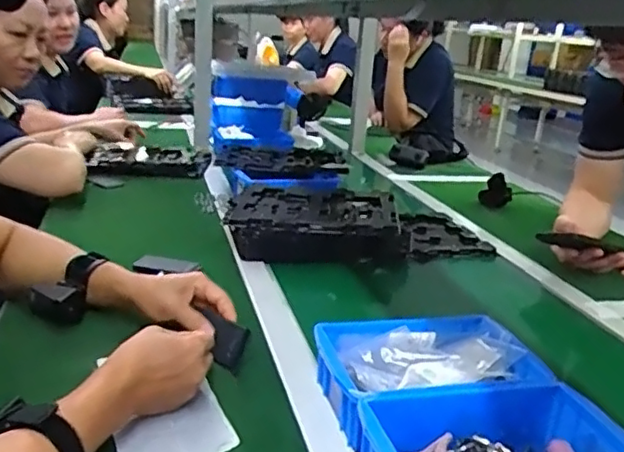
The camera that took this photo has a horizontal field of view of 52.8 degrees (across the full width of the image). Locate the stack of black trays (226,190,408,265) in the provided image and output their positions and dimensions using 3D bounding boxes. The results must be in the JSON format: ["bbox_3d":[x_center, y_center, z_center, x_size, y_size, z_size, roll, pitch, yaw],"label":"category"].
[{"bbox_3d":[0.003,-0.004,1.082,0.291,0.066,0.230,2,19,-6],"label":"stack of black trays"}]

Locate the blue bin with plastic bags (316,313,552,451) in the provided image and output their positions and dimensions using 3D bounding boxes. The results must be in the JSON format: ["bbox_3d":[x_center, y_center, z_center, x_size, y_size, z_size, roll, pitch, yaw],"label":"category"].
[{"bbox_3d":[0.113,0.149,0.621,0.210,0.064,0.148,-1,18,-14],"label":"blue bin with plastic bags"}]

